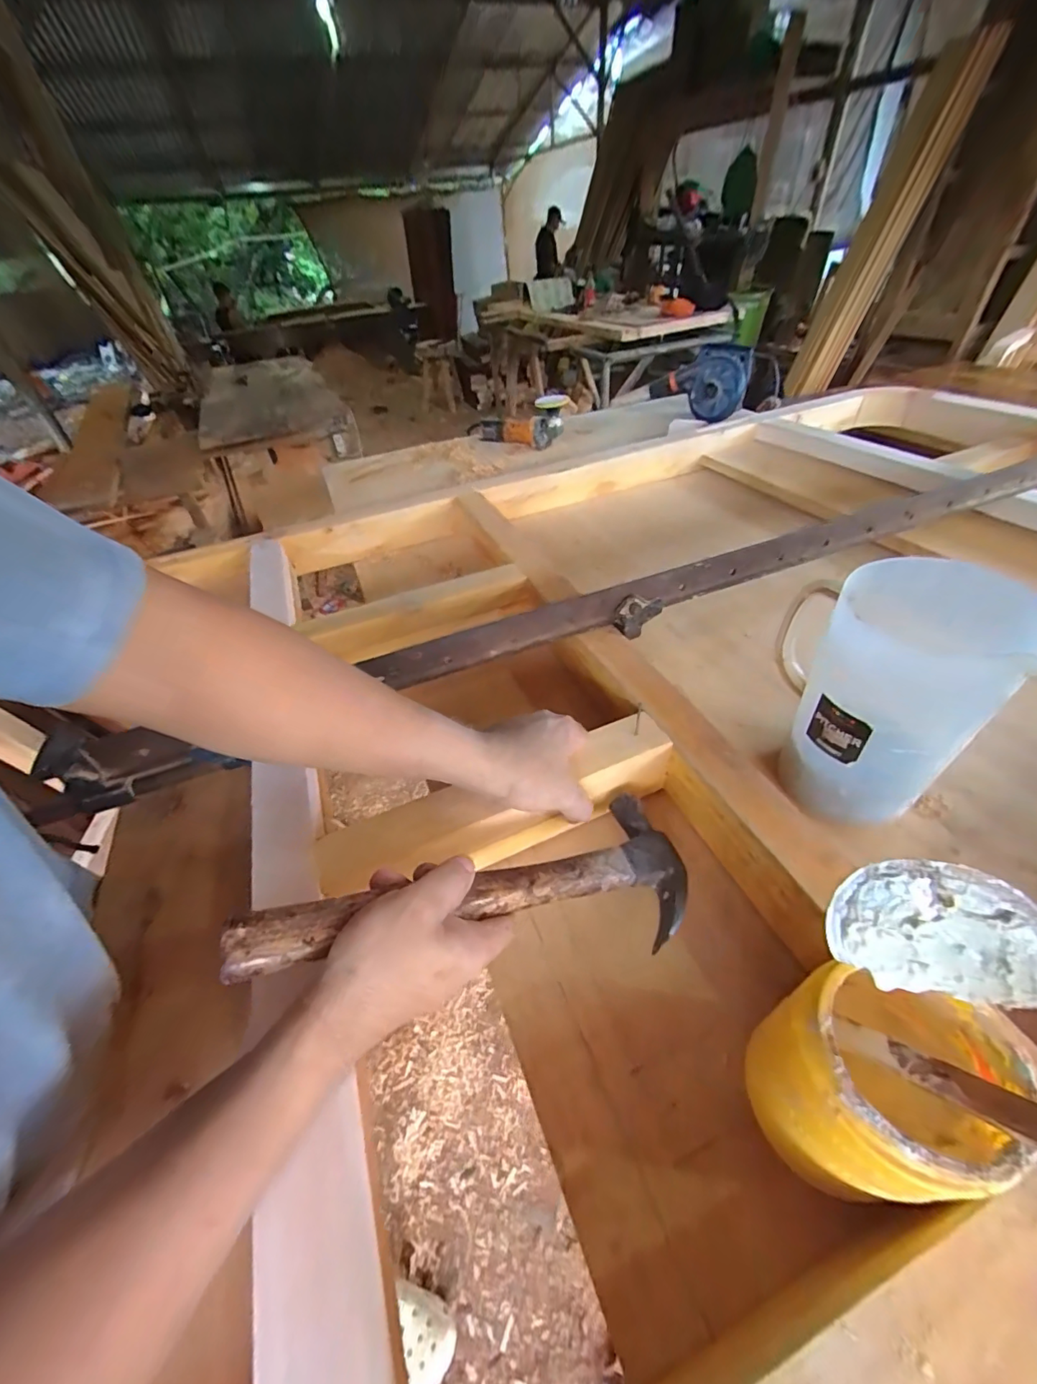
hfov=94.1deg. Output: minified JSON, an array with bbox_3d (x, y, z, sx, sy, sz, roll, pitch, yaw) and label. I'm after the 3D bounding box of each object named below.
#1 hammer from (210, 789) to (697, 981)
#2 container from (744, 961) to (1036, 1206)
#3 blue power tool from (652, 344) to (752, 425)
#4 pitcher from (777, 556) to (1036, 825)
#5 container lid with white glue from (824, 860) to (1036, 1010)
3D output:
[{"bbox_3d":[-0.020,0.146,0.350,0.329,0.030,0.107,-1,37,-25],"label":"hammer"},{"bbox_3d":[0.193,0.220,0.271,0.099,0.145,0.091,-15,42,-9],"label":"container"},{"bbox_3d":[0.514,-0.875,1.386,0.269,0.164,0.188,10,46,16],"label":"blue power tool"},{"bbox_3d":[0.304,0.005,0.422,0.143,0.223,0.107,14,48,20],"label":"pitcher"},{"bbox_3d":[0.196,0.113,0.227,0.084,0.066,0.006,-7,4,35],"label":"container lid with white glue"}]

